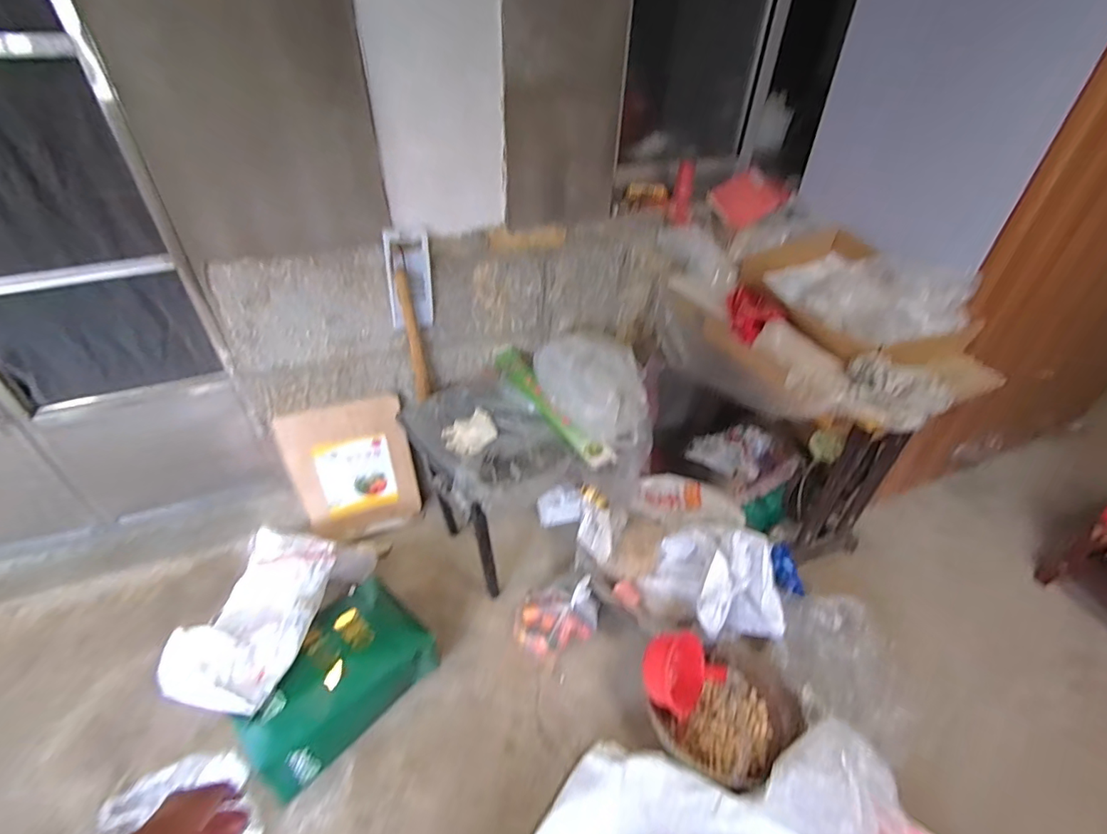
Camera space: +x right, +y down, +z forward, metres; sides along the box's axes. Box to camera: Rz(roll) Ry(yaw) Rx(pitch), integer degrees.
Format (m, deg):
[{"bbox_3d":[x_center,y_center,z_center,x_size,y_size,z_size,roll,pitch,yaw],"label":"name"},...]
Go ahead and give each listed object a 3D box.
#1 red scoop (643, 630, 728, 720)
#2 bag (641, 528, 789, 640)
[{"bbox_3d":[0.315,0.611,1.236,0.221,0.181,0.141,-23,46,-26],"label":"red scoop"},{"bbox_3d":[0.406,0.421,1.284,0.175,0.288,0.338,-28,49,-31],"label":"bag"}]

